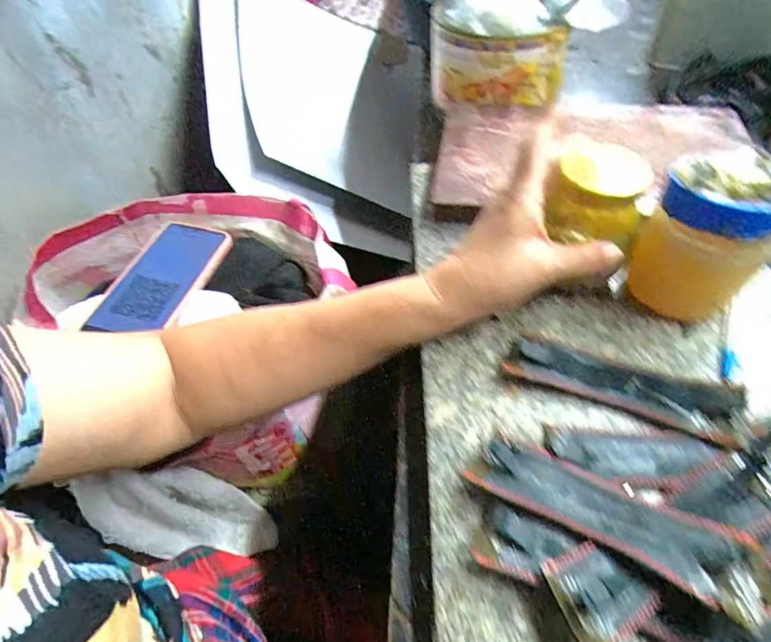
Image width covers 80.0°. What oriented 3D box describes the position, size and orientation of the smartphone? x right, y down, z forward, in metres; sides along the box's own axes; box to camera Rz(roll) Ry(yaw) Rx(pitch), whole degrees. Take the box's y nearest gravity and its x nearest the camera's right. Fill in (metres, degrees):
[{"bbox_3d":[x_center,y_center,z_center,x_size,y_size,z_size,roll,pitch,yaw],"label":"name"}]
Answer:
[{"bbox_3d":[-0.224,-0.045,0.469,0.085,0.012,0.145,12,54,13],"label":"smartphone"}]

